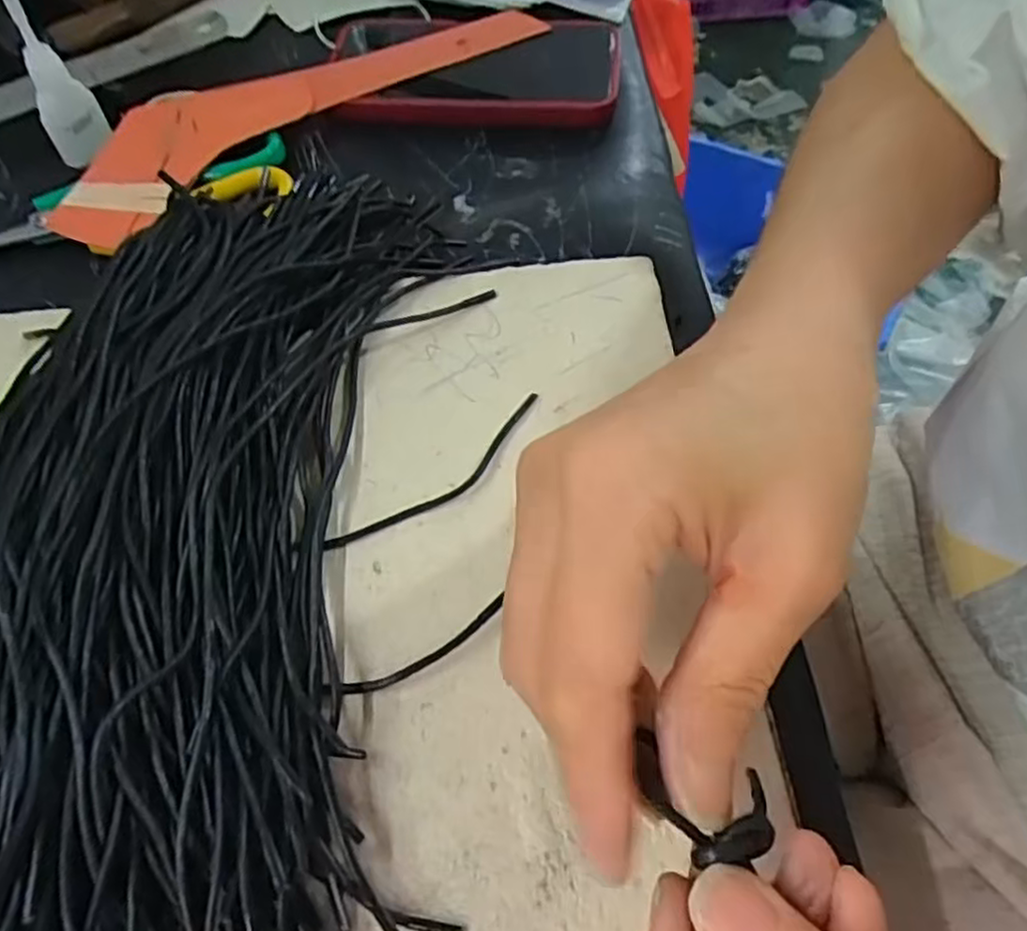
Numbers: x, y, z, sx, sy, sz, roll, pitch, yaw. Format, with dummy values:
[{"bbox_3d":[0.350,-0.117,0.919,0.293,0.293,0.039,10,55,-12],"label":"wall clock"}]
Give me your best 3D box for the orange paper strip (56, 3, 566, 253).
[{"bbox_3d":[-0.121,-0.206,0.399,0.276,0.017,0.087,-35,64,-19],"label":"orange paper strip"}]

